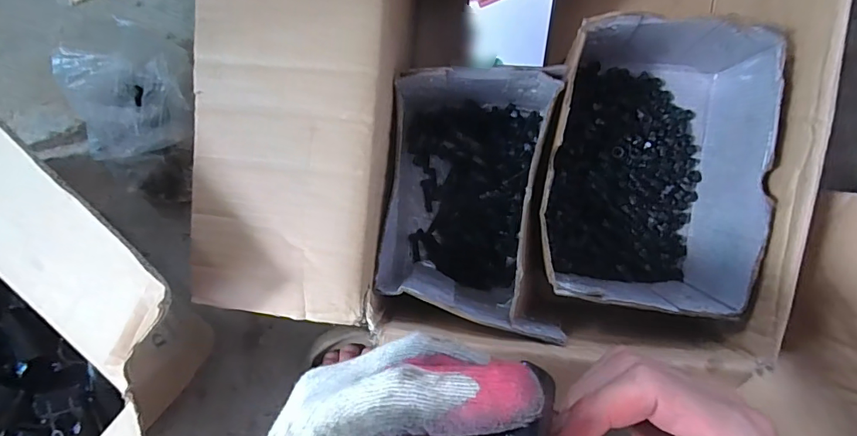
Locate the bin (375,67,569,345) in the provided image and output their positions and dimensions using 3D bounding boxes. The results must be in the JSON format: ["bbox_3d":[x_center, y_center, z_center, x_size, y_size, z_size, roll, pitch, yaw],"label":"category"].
[{"bbox_3d":[0.035,-0.022,0.394,0.127,0.109,0.194,7,96,3],"label":"bin"}]

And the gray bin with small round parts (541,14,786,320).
[{"bbox_3d":[0.173,-0.046,0.379,0.153,0.099,0.217,5,96,3],"label":"gray bin with small round parts"}]

